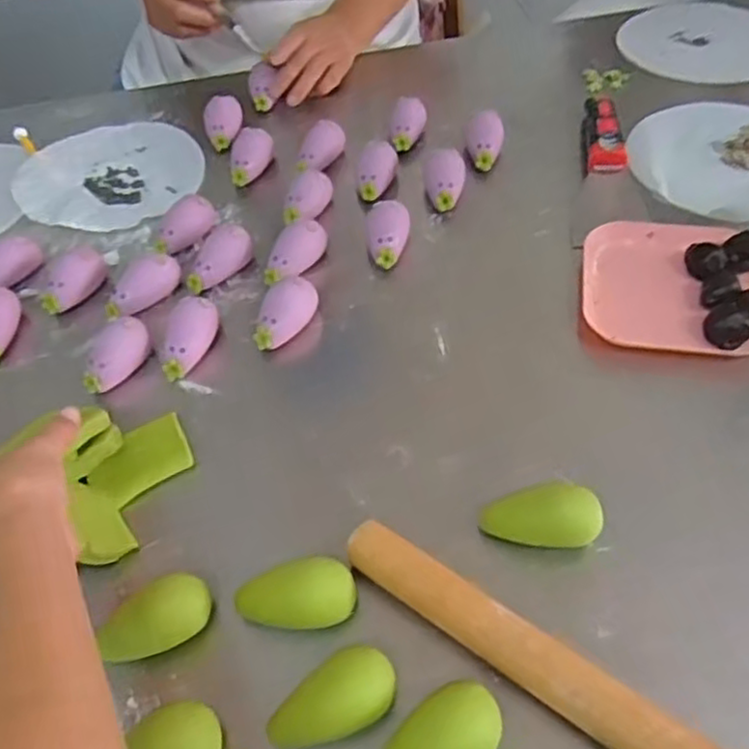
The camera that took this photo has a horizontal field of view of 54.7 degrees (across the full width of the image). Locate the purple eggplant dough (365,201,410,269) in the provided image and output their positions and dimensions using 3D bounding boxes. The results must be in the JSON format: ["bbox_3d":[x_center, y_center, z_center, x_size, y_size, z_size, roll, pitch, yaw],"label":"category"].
[{"bbox_3d":[0.013,-0.123,0.648,0.040,0.034,0.065,-1,49,4],"label":"purple eggplant dough"}]

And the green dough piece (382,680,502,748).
[{"bbox_3d":[0.033,0.193,0.378,0.069,0.026,0.038,-26,52,-17],"label":"green dough piece"}]

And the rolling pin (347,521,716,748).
[{"bbox_3d":[0.106,0.171,0.386,0.294,0.035,0.030,29,58,26],"label":"rolling pin"}]

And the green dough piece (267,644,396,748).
[{"bbox_3d":[-0.022,0.176,0.389,0.070,0.034,0.032,-21,51,-13],"label":"green dough piece"}]

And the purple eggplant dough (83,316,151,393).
[{"bbox_3d":[-0.202,-0.014,0.574,0.030,0.036,0.063,9,51,12],"label":"purple eggplant dough"}]

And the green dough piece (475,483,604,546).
[{"bbox_3d":[0.103,0.085,0.448,0.070,0.025,0.032,7,50,11],"label":"green dough piece"}]

